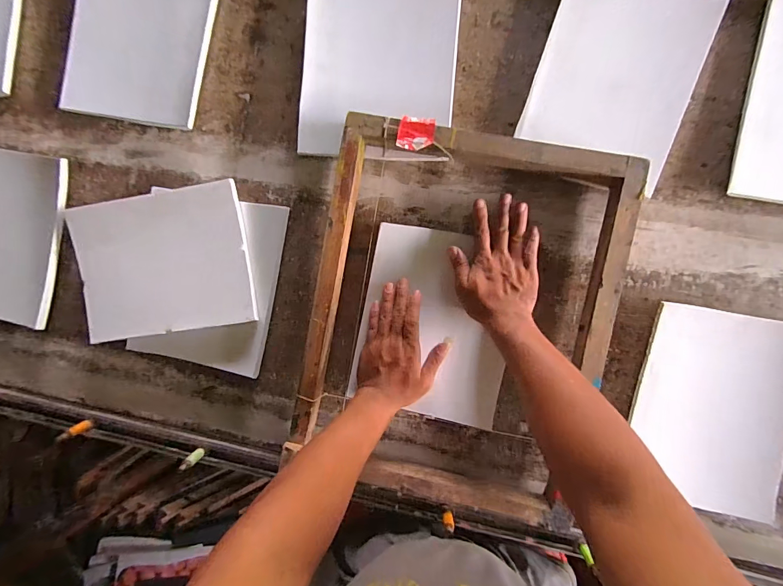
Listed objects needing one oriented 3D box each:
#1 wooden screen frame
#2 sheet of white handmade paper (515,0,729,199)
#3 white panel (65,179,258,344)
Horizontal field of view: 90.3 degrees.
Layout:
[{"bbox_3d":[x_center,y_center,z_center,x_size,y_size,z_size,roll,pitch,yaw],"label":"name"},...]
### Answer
[{"bbox_3d":[0.103,0.041,0.556,0.432,0.055,0.515,12,93,5],"label":"wooden screen frame"},{"bbox_3d":[0.307,-0.288,0.540,0.205,0.014,0.259,18,97,6],"label":"sheet of white handmade paper"},{"bbox_3d":[-0.352,-0.045,0.601,0.265,0.025,0.211,-9,91,6],"label":"white panel"}]

